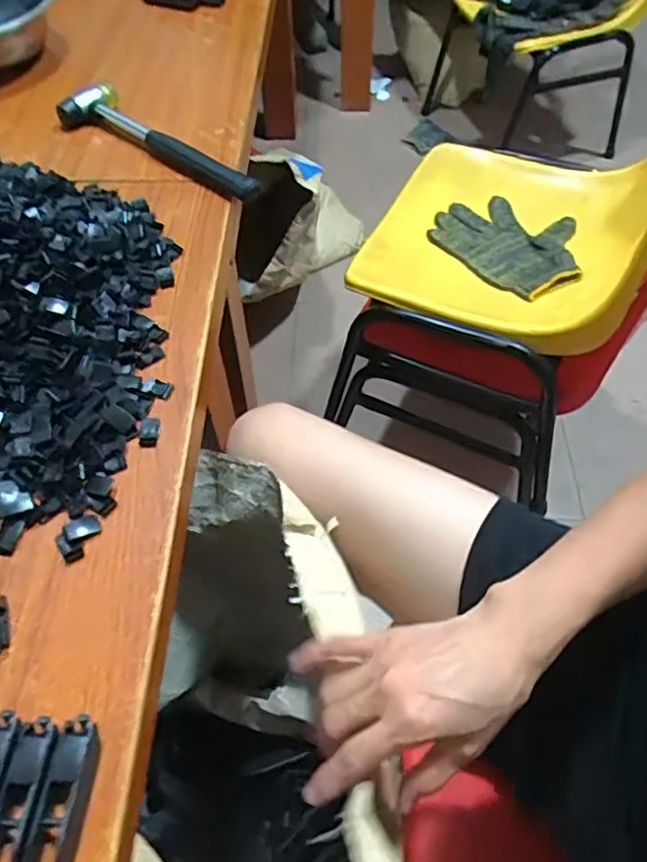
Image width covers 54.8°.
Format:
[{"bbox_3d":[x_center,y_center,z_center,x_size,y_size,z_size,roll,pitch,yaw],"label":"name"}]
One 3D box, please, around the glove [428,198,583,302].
[{"bbox_3d":[0.246,-0.248,0.804,0.193,0.026,0.147,39,65,24],"label":"glove"}]

